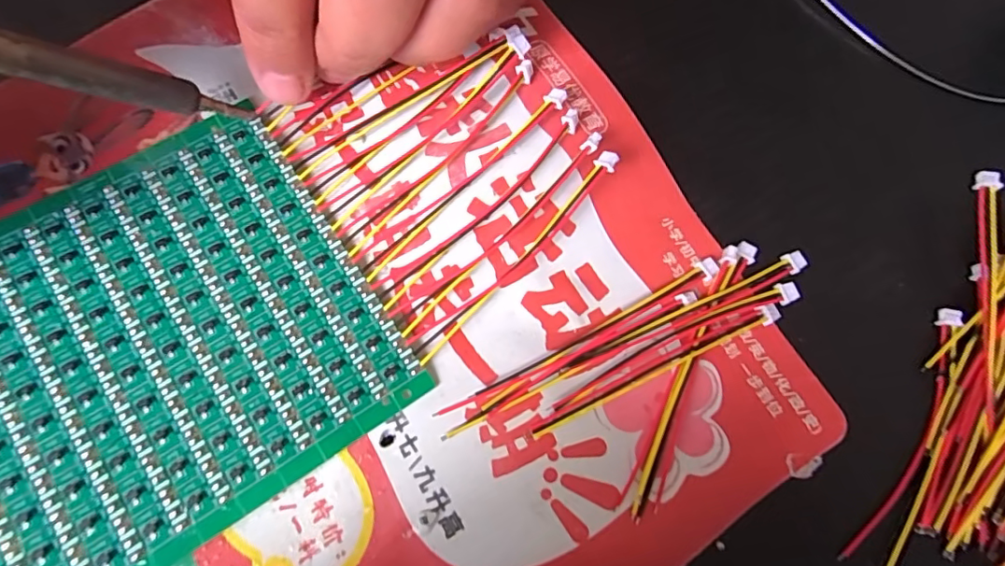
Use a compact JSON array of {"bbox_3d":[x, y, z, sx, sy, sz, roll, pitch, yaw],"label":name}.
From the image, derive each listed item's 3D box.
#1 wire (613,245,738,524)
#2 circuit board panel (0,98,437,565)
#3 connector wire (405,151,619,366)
[{"bbox_3d":[0.045,0.023,0.133,0.006,0.006,0.072,28,76,6],"label":"wire"},{"bbox_3d":[-0.084,0.014,0.128,0.098,0.004,0.093,-33,79,-13],"label":"circuit board panel"},{"bbox_3d":[0.003,-0.008,0.137,0.007,0.009,0.072,44,79,9],"label":"connector wire"}]

